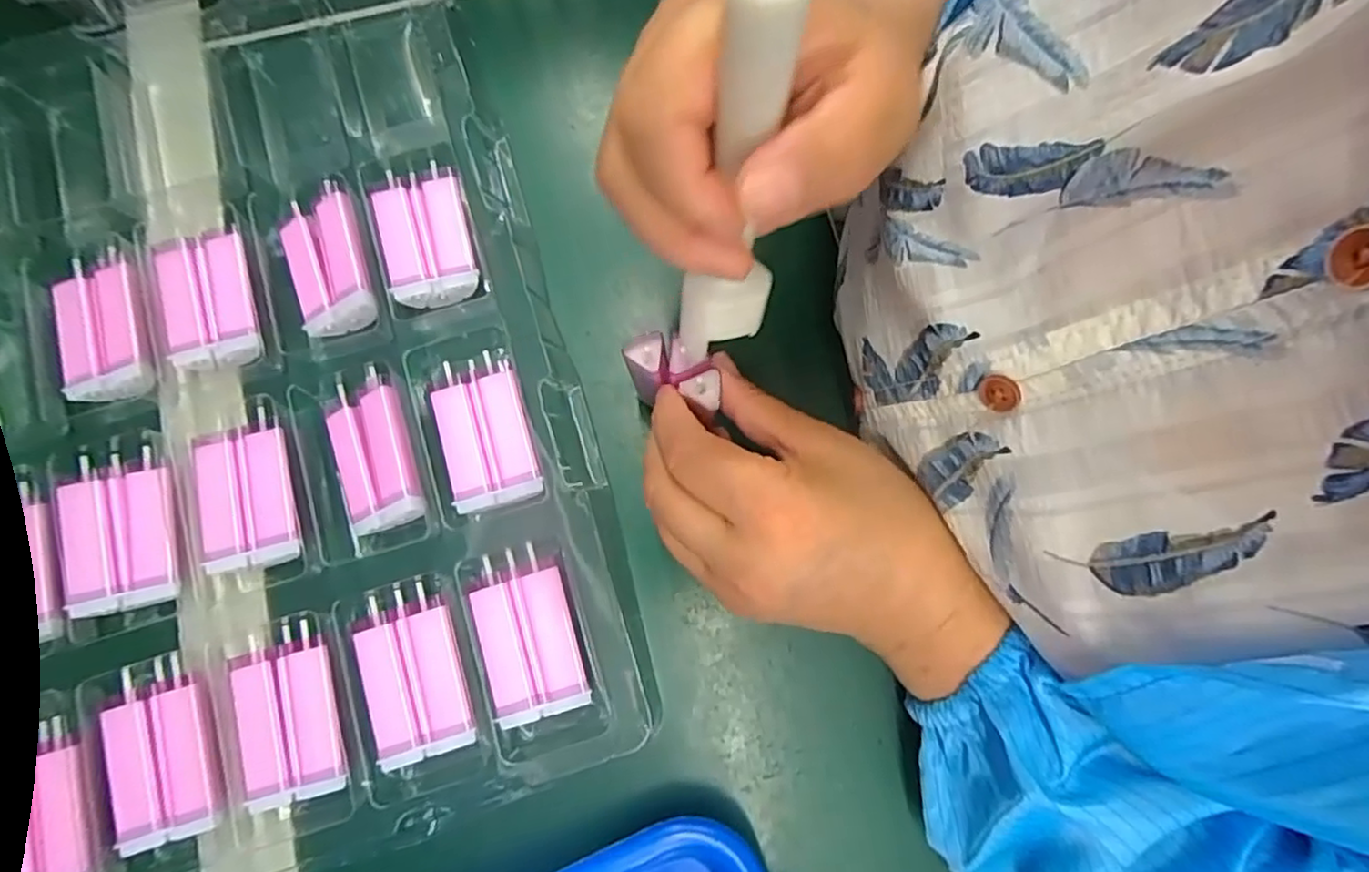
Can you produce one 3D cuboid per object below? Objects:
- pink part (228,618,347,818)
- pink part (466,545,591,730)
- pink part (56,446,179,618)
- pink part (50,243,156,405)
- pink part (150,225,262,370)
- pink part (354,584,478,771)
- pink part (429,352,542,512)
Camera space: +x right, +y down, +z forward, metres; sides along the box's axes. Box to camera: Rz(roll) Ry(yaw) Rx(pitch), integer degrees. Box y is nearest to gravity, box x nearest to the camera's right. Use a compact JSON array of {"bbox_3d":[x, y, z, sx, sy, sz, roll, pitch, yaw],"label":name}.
[{"bbox_3d":[-0.167,0.116,0.274,0.040,0.006,0.068,-19,80,-4],"label":"pink part"},{"bbox_3d":[-0.067,0.083,0.279,0.040,0.014,0.066,-18,80,-4],"label":"pink part"},{"bbox_3d":[-0.248,0.041,0.292,0.040,0.019,0.068,-13,80,-3],"label":"pink part"},{"bbox_3d":[-0.271,-0.052,0.311,0.041,0.018,0.071,-16,80,-4],"label":"pink part"},{"bbox_3d":[-0.225,-0.065,0.309,0.043,0.009,0.065,-17,80,-4],"label":"pink part"},{"bbox_3d":[-0.115,0.099,0.278,0.040,0.008,0.068,-18,80,-4],"label":"pink part"},{"bbox_3d":[-0.089,-0.001,0.301,0.040,0.015,0.066,-15,80,-3],"label":"pink part"}]

